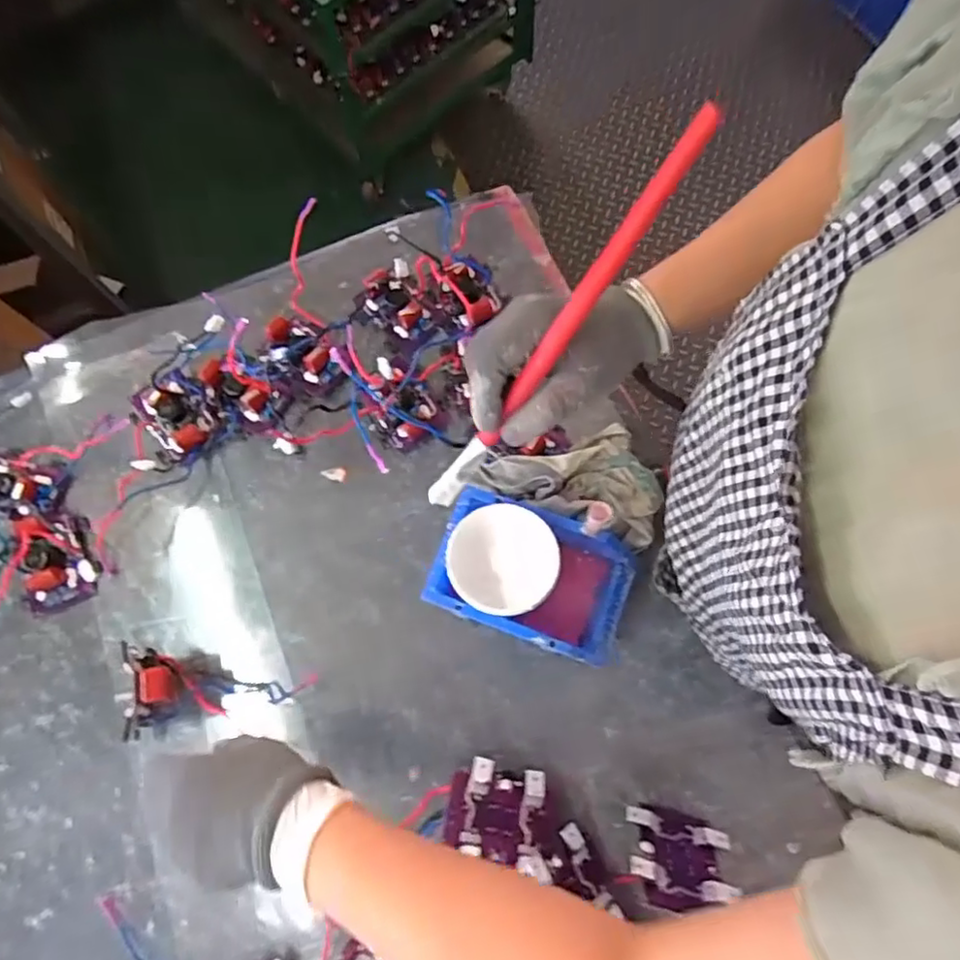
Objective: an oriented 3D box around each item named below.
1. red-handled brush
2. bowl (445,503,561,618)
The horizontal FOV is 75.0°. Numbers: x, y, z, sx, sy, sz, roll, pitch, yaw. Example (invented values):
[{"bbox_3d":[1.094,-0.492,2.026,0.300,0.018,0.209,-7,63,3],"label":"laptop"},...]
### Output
[{"bbox_3d":[0.040,-0.078,0.367,0.014,0.278,0.011,46,34,13],"label":"red-handled brush"},{"bbox_3d":[0.019,0.070,0.548,0.093,0.029,0.092,-1,73,2],"label":"bowl"}]

